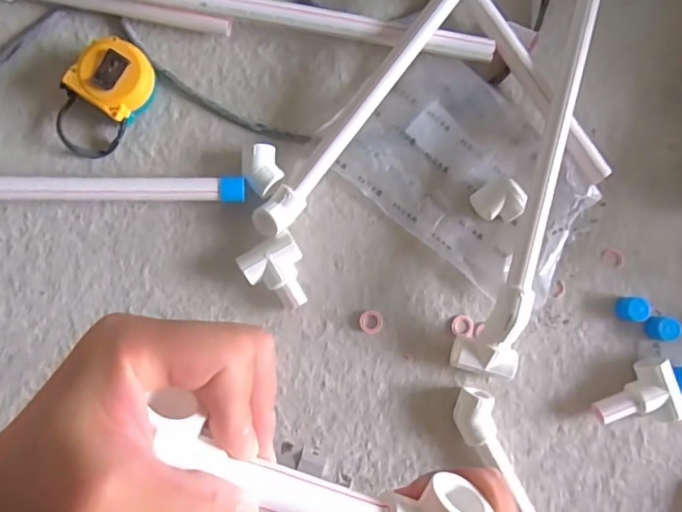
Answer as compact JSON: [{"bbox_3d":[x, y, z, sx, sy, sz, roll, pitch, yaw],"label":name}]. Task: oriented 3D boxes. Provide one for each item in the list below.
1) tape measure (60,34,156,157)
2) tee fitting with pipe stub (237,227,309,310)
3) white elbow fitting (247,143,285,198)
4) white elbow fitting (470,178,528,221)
[{"bbox_3d":[-0.212,-0.140,0.474,0.061,0.040,0.106,37,84,-1],"label":"tape measure"},{"bbox_3d":[-0.055,0.018,0.478,0.052,0.030,0.063,-30,88,-8],"label":"tee fitting with pipe stub"},{"bbox_3d":[-0.067,-0.077,0.482,0.030,0.024,0.046,14,83,-4],"label":"white elbow fitting"},{"bbox_3d":[0.147,-0.050,0.496,0.039,0.035,0.040,0,86,-3],"label":"white elbow fitting"}]

